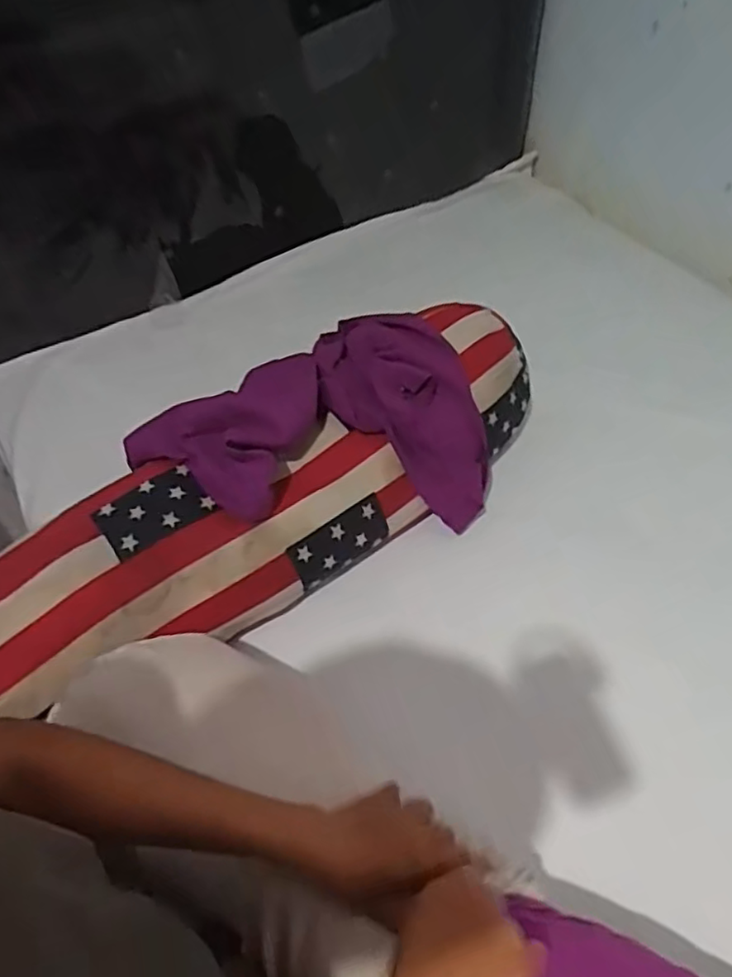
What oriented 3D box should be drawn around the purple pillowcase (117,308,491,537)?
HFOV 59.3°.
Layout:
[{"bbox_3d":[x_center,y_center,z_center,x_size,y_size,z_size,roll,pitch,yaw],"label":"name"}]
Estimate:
[{"bbox_3d":[-0.075,-0.075,0.854,0.422,0.188,0.277,-15,53,-7],"label":"purple pillowcase"}]

